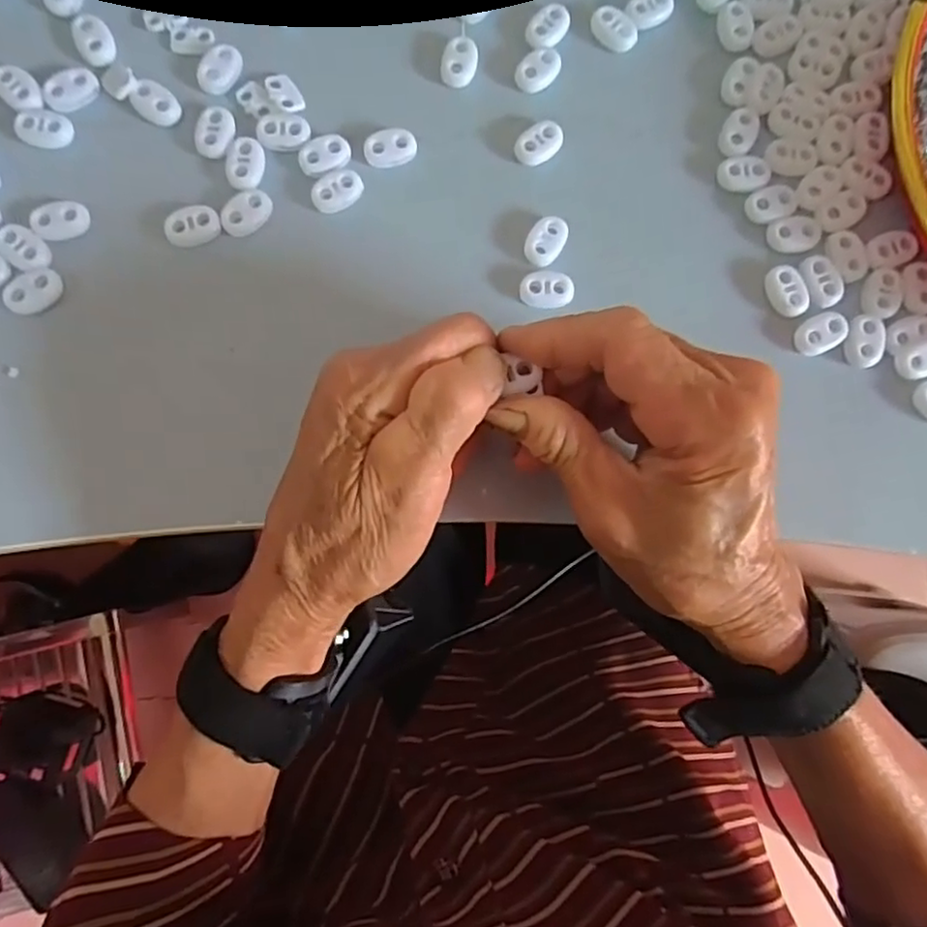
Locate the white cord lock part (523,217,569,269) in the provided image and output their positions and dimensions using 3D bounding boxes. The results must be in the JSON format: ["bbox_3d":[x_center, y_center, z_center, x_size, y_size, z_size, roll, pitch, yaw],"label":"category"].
[{"bbox_3d":[0.034,-0.094,0.271,0.014,0.004,0.022,34,83,3],"label":"white cord lock part"}]

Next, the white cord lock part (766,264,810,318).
[{"bbox_3d":[0.136,-0.072,0.269,0.015,0.004,0.022,-17,84,-4],"label":"white cord lock part"}]

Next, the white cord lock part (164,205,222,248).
[{"bbox_3d":[-0.110,-0.097,0.262,0.021,0.005,0.015,-21,84,-4],"label":"white cord lock part"}]

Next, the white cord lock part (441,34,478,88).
[{"bbox_3d":[-0.001,-0.174,0.279,0.014,0.006,0.023,14,83,0],"label":"white cord lock part"}]

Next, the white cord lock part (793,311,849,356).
[{"bbox_3d":[0.149,-0.055,0.266,0.023,0.004,0.015,-27,85,-5],"label":"white cord lock part"}]

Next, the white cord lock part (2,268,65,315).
[{"bbox_3d":[-0.169,-0.067,0.252,0.021,0.005,0.015,-28,85,-5],"label":"white cord lock part"}]

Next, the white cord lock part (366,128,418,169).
[{"bbox_3d":[-0.031,-0.133,0.272,0.022,0.006,0.014,-12,84,-3],"label":"white cord lock part"}]

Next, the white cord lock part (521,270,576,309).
[{"bbox_3d":[0.035,-0.072,0.267,0.022,0.004,0.014,-4,83,-2],"label":"white cord lock part"}]

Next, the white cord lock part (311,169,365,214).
[{"bbox_3d":[-0.052,-0.114,0.268,0.022,0.004,0.014,-32,85,-5],"label":"white cord lock part"}]

